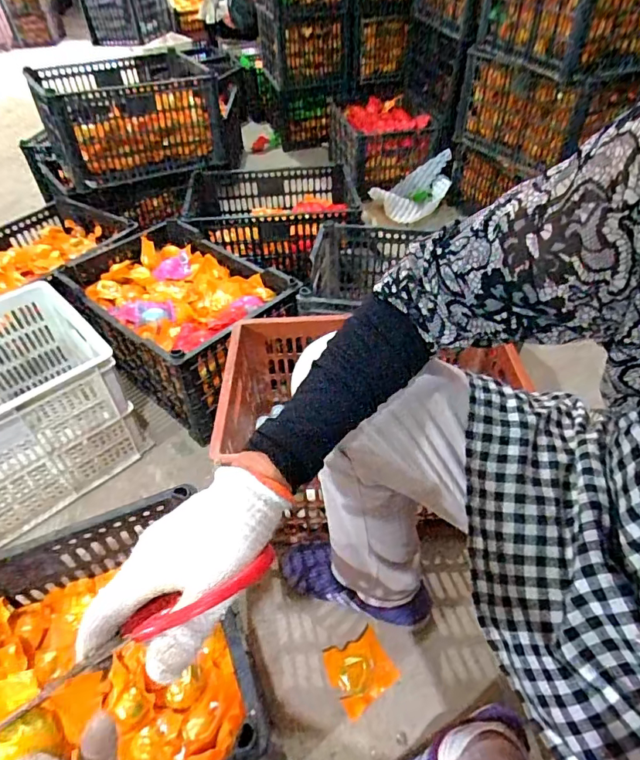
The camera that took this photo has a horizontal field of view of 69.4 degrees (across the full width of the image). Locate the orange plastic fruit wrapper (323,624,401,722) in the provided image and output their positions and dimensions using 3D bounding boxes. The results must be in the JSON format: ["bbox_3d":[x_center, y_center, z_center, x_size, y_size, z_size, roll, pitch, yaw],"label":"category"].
[{"bbox_3d":[0.054,0.402,0.645,0.084,0.035,0.082,-28,51,-25],"label":"orange plastic fruit wrapper"}]

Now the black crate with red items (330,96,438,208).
[{"bbox_3d":[0.209,-0.859,1.678,0.303,0.226,0.399,-11,50,-6],"label":"black crate with red items"}]

